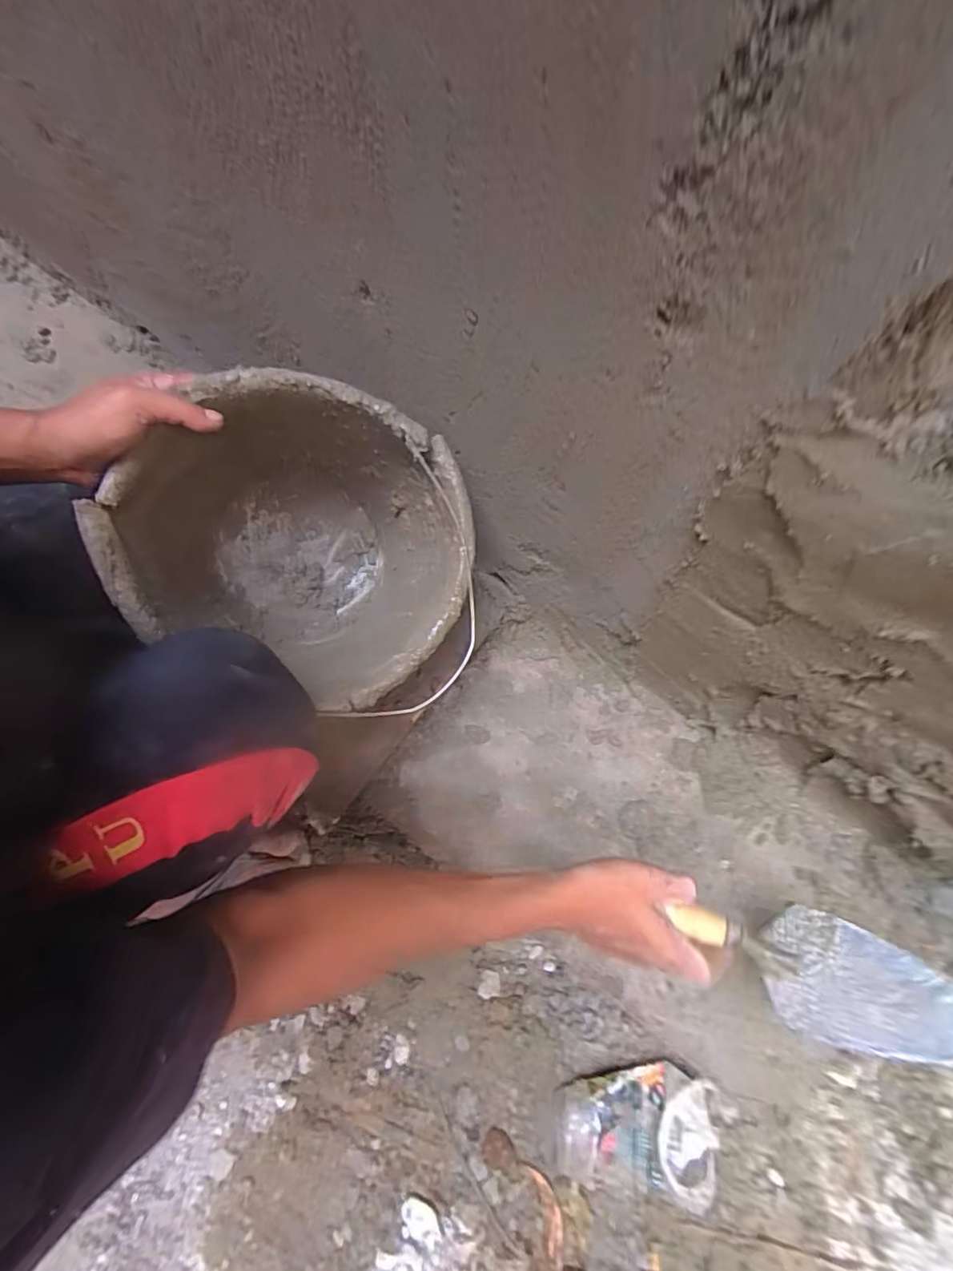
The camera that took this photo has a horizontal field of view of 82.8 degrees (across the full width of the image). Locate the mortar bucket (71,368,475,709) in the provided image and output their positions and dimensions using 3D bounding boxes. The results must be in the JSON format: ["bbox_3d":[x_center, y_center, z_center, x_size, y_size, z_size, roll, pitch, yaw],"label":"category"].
[{"bbox_3d":[-0.166,-0.100,0.568,0.301,0.240,0.313,31,85,-17],"label":"mortar bucket"}]

